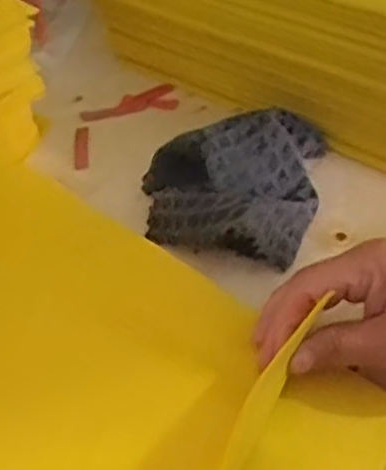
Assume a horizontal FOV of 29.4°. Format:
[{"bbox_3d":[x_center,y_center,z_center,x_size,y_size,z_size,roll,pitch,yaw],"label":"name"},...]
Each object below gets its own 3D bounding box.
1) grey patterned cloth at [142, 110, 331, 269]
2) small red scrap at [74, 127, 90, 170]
[{"bbox_3d":[0.027,-0.036,0.499,0.124,0.048,0.123,2,50,5],"label":"grey patterned cloth"},{"bbox_3d":[-0.085,-0.066,0.564,0.011,0.008,0.049,-6,49,-2],"label":"small red scrap"}]

